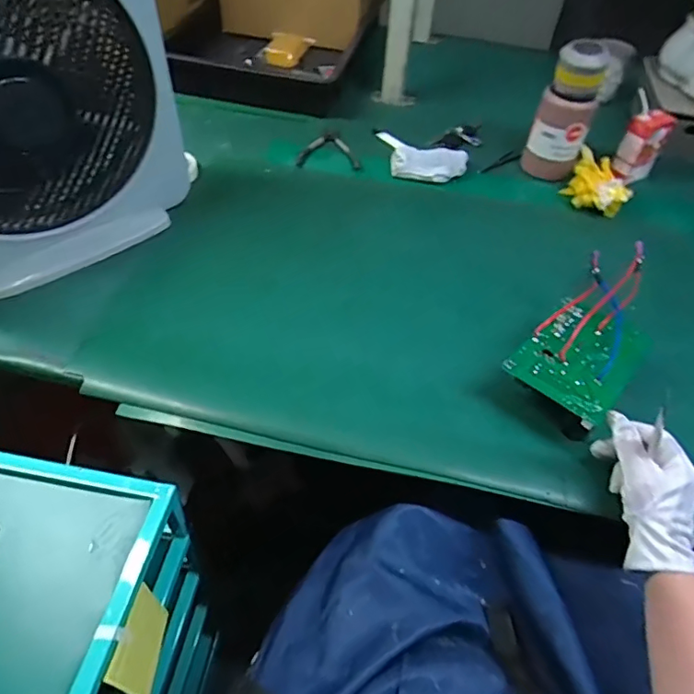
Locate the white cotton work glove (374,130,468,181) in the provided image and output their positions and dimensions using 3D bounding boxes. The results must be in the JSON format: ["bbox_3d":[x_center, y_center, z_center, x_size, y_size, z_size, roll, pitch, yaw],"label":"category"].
[{"bbox_3d":[0.118,-0.330,0.904,0.181,0.031,0.097,26,53,17],"label":"white cotton work glove"}]

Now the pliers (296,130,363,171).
[{"bbox_3d":[-0.042,-0.337,0.907,0.100,0.014,0.114,-19,54,-18],"label":"pliers"}]

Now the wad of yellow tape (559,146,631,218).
[{"bbox_3d":[0.410,-0.267,0.842,0.096,0.059,0.090,26,53,17],"label":"wad of yellow tape"}]

